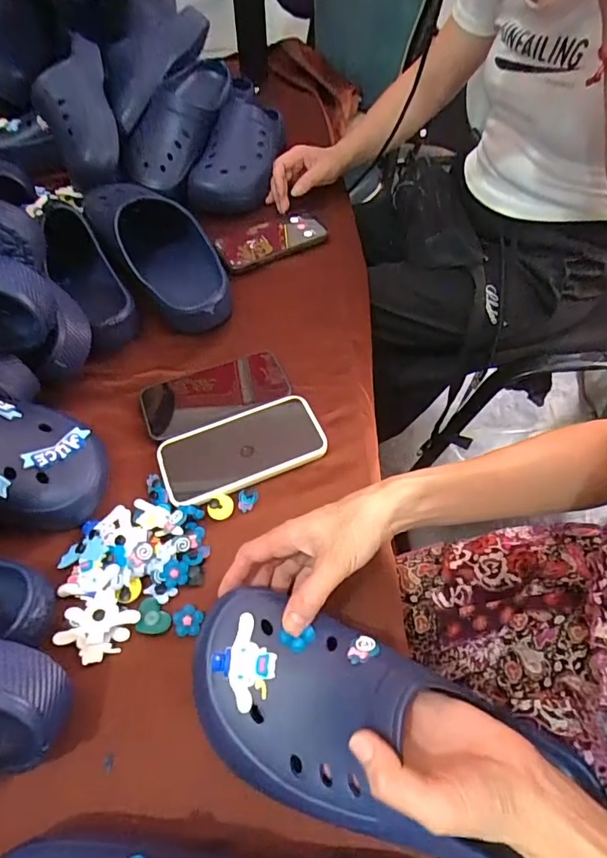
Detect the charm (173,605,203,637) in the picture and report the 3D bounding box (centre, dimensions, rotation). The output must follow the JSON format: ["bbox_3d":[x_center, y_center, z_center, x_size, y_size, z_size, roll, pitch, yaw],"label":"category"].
[{"bbox_3d":[-0.097,0.161,0.407,0.023,0.005,0.024,5,65,-10],"label":"charm"}]

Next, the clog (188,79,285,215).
[{"bbox_3d":[-0.101,-0.468,0.781,0.122,0.118,0.282,4,55,5],"label":"clog"}]

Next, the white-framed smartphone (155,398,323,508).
[{"bbox_3d":[-0.063,0.020,0.499,0.163,0.012,0.085,-19,56,-10],"label":"white-framed smartphone"}]

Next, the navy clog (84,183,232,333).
[{"bbox_3d":[-0.195,-0.248,0.640,0.117,0.084,0.292,-27,58,-16],"label":"navy clog"}]

